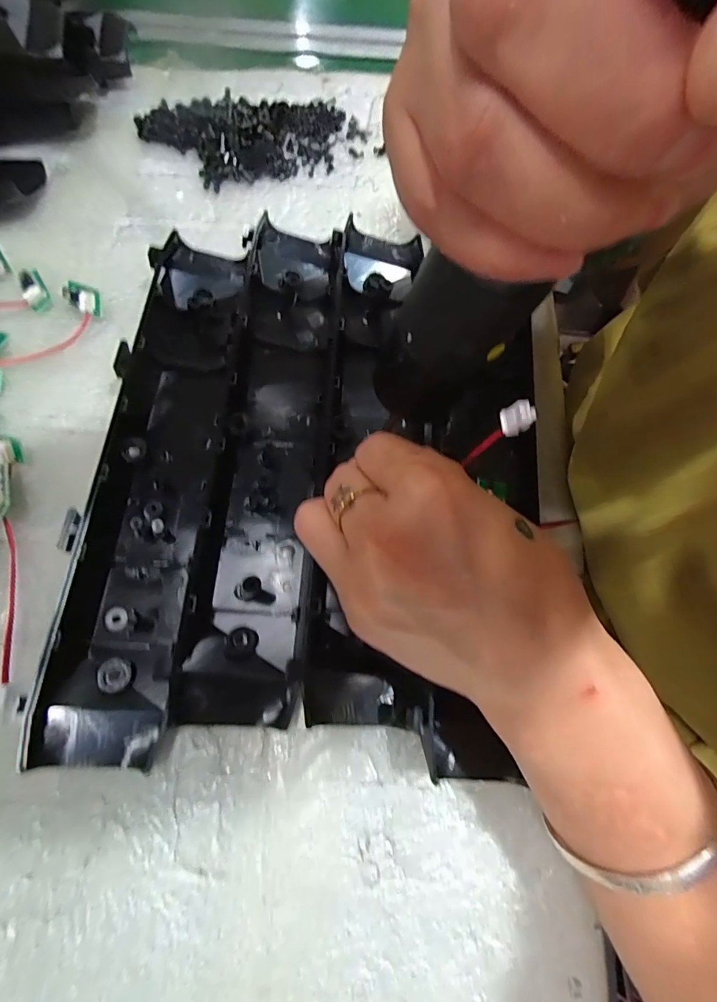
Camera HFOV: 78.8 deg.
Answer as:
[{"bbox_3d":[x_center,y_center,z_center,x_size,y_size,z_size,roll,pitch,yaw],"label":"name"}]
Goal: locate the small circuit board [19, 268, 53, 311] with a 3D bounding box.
[{"bbox_3d":[-0.198,-0.130,0.264,0.013,0.008,0.027,-31,73,-10],"label":"small circuit board"}]

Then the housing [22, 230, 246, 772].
[{"bbox_3d":[-0.103,-0.025,0.216,0.069,0.025,0.273,1,70,1],"label":"housing"}]

